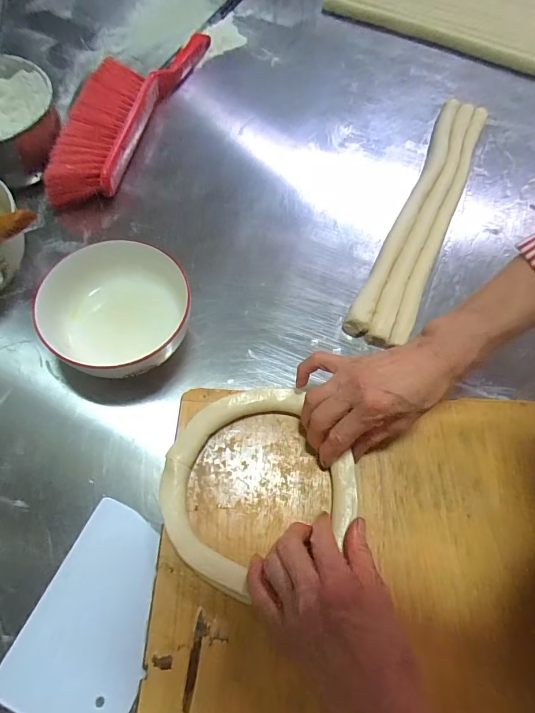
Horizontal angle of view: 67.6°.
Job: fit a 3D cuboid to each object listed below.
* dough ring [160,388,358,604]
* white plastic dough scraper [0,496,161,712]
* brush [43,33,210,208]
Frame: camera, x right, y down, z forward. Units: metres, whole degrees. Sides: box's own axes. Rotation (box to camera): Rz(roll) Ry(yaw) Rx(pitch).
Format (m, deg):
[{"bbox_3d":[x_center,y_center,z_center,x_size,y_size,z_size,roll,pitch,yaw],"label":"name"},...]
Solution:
[{"bbox_3d":[-0.012,0.108,0.359,0.166,0.018,0.151,1,64,-3],"label":"dough ring"},{"bbox_3d":[-0.133,0.206,0.322,0.100,0.004,0.146,24,65,6],"label":"white plastic dough scraper"},{"bbox_3d":[-0.193,-0.347,0.553,0.093,0.053,0.386,15,64,4],"label":"brush"}]

